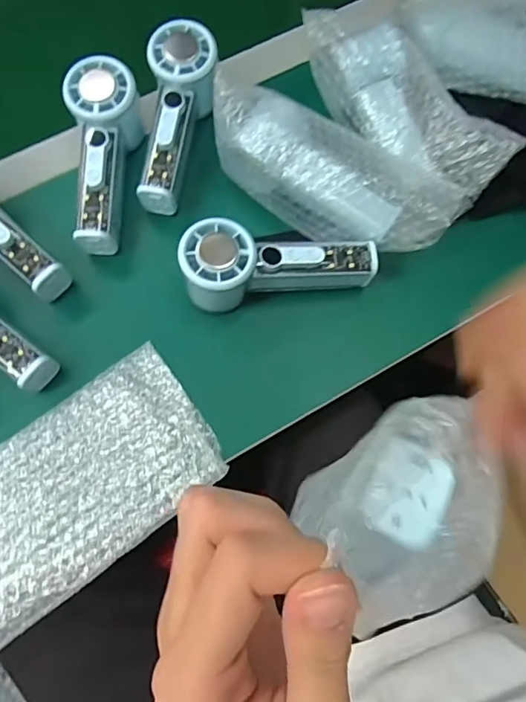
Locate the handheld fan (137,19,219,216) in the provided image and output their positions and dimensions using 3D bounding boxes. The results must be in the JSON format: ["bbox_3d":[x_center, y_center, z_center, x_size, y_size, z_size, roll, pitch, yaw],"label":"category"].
[{"bbox_3d":[-0.076,-0.199,0.426,0.056,0.056,0.158,10,90,2],"label":"handheld fan"}]

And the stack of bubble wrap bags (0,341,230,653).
[{"bbox_3d":[-0.141,0.103,0.367,0.213,0.008,0.122,-36,77,-10],"label":"stack of bubble wrap bags"}]

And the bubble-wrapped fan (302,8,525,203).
[{"bbox_3d":[0.113,-0.211,0.407,0.081,0.053,0.207,-28,76,-8],"label":"bubble-wrapped fan"}]

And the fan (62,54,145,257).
[{"bbox_3d":[-0.136,-0.162,0.416,0.056,0.057,0.156,2,89,0],"label":"fan"}]

